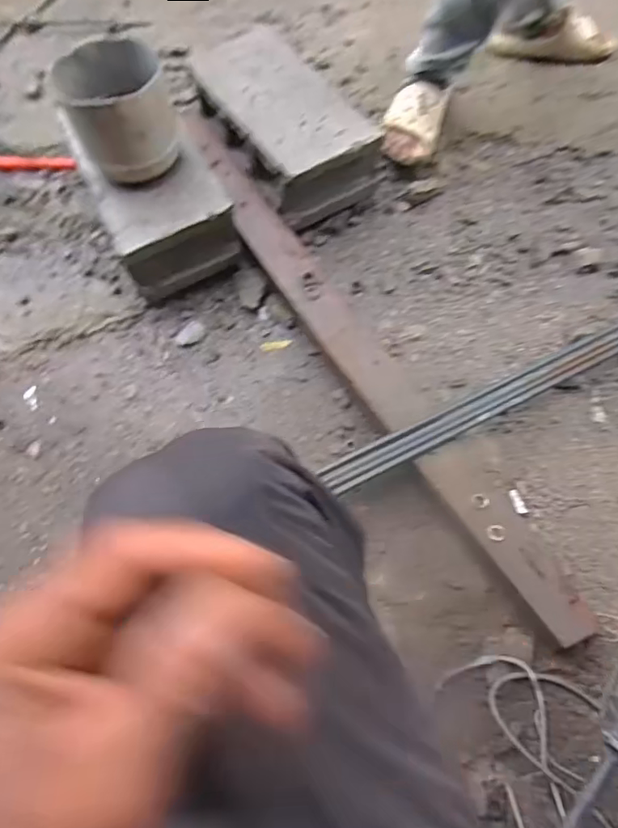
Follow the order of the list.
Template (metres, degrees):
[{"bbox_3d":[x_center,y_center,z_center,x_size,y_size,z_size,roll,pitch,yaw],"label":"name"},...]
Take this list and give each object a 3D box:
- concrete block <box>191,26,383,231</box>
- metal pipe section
[{"bbox_3d":[-0.051,-0.549,0.998,0.199,0.114,0.372,-30,70,-11],"label":"concrete block"},{"bbox_3d":[-0.284,-0.463,0.832,0.139,0.132,0.149,0,67,1],"label":"metal pipe section"}]

